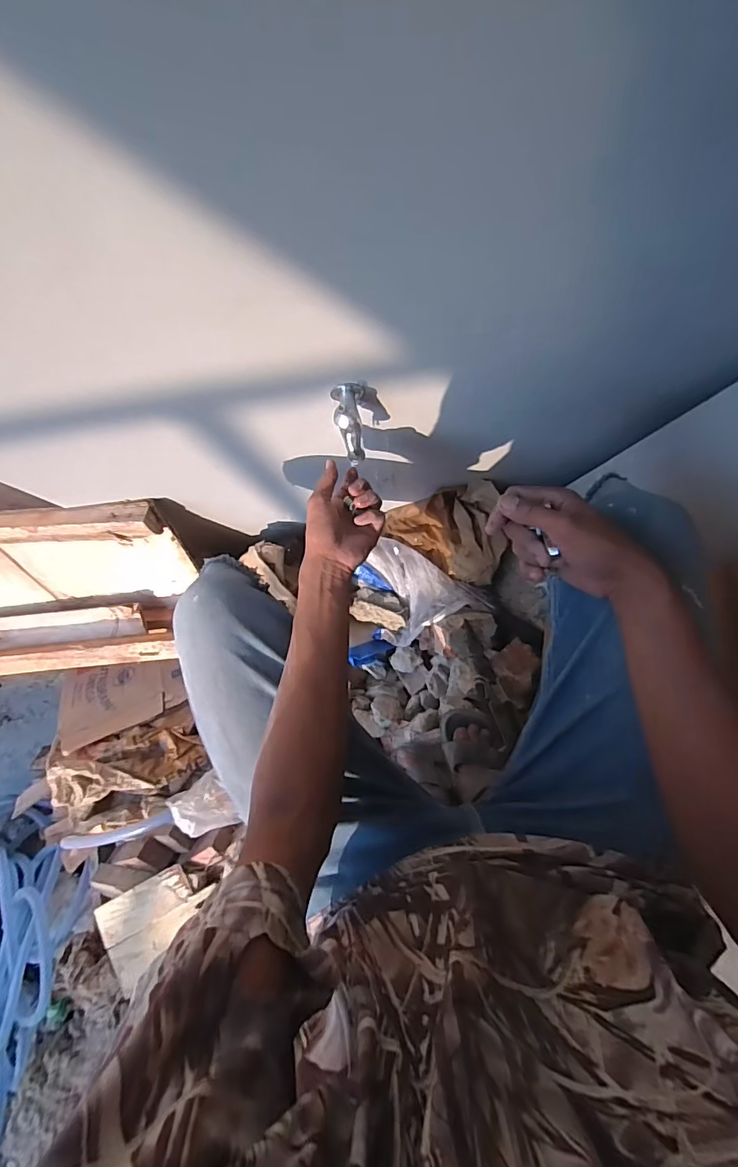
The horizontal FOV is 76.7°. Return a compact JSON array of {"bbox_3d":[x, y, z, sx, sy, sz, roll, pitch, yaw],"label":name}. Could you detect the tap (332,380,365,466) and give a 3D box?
[{"bbox_3d":[-0.019,-0.180,0.505,0.032,0.074,0.077,-11,83,6],"label":"tap"}]

